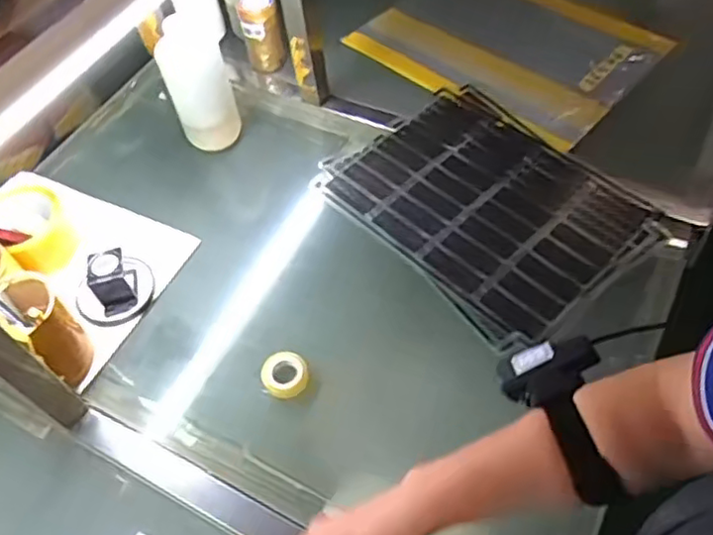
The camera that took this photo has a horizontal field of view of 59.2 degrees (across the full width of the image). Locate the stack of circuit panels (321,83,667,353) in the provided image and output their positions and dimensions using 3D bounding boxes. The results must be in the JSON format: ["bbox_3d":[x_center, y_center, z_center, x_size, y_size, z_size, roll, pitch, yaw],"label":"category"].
[{"bbox_3d":[0.145,-0.080,0.732,0.254,0.013,0.340,-36,60,-19],"label":"stack of circuit panels"}]

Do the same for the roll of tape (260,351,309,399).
[{"bbox_3d":[-0.070,0.104,0.611,0.043,0.017,0.045,-2,55,3],"label":"roll of tape"}]

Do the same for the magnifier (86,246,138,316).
[{"bbox_3d":[-0.259,0.012,0.668,0.037,0.046,0.053,-18,55,-8],"label":"magnifier"}]

